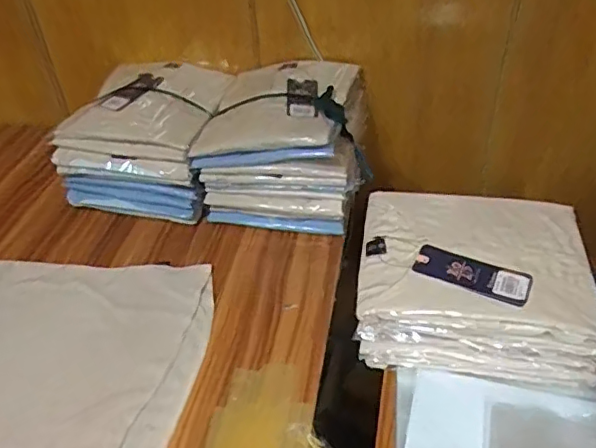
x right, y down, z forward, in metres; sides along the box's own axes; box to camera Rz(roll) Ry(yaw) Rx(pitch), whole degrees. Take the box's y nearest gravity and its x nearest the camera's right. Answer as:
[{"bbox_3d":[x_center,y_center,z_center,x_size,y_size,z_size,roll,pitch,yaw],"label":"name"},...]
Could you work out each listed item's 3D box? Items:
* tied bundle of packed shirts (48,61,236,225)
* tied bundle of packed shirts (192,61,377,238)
[{"bbox_3d":[-0.238,-0.144,0.939,0.217,0.158,0.250,4,40,9],"label":"tied bundle of packed shirts"},{"bbox_3d":[-0.012,-0.130,0.899,0.226,0.169,0.251,6,41,11],"label":"tied bundle of packed shirts"}]

